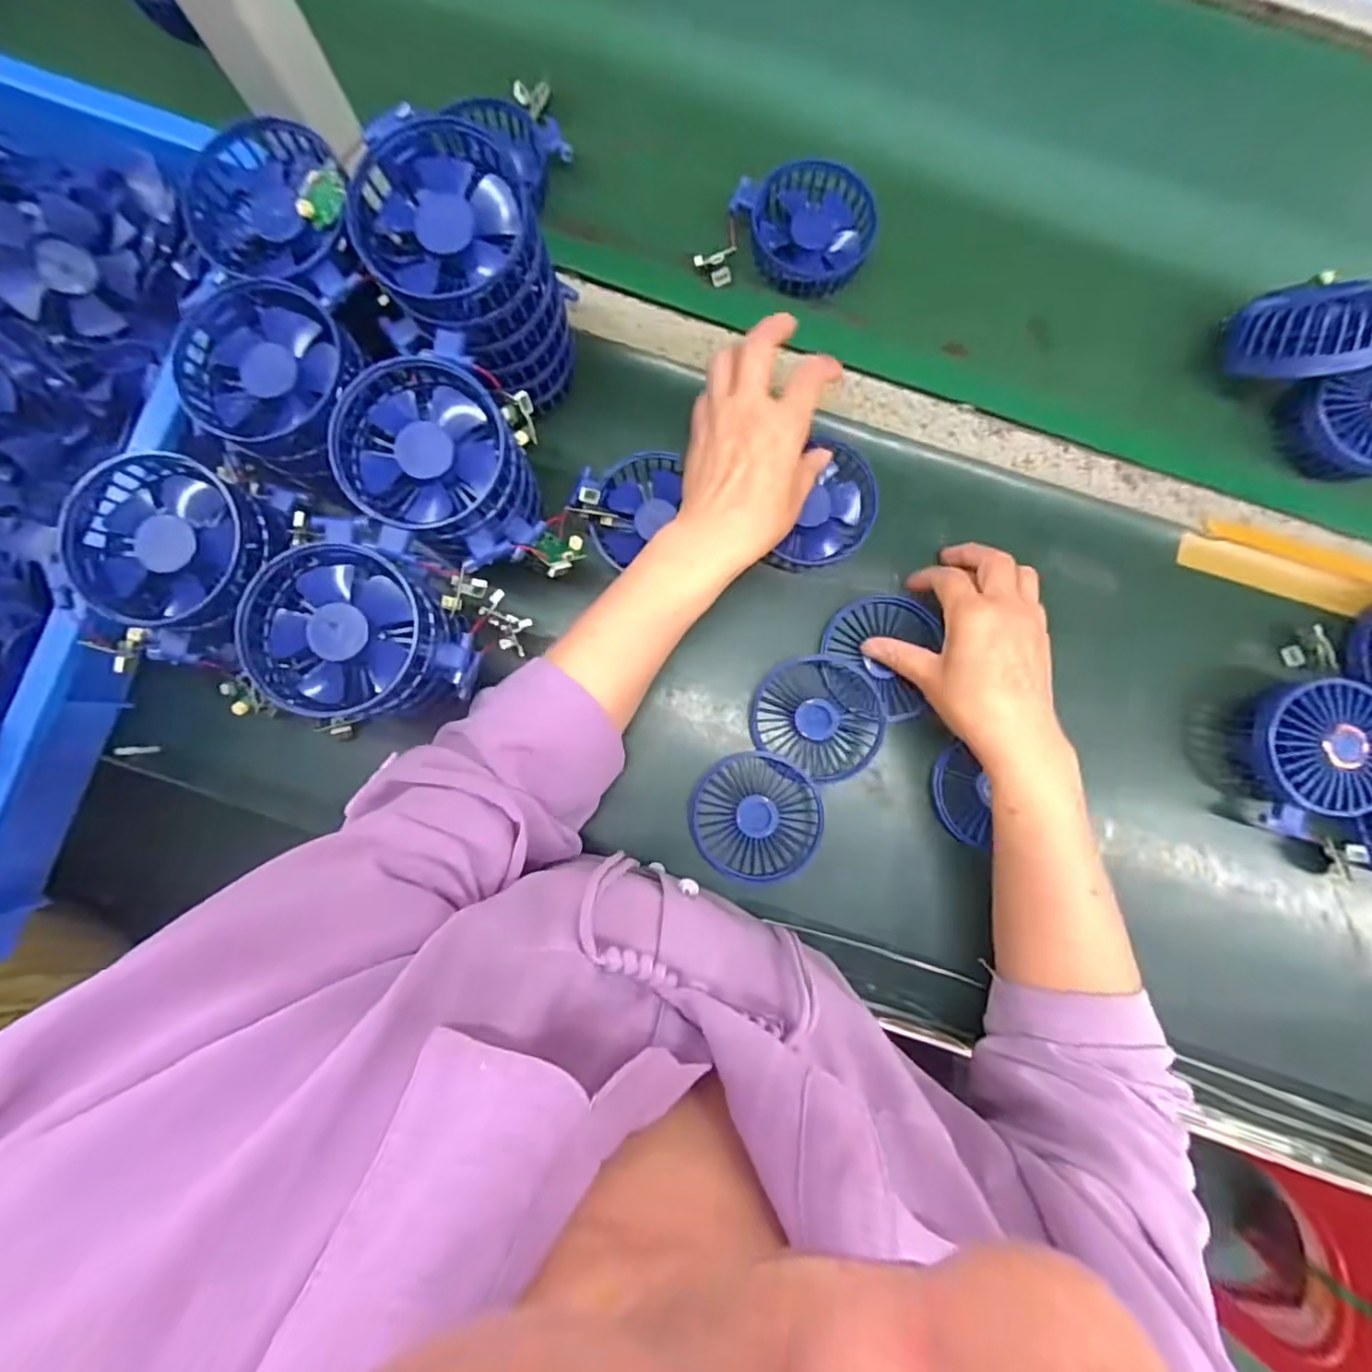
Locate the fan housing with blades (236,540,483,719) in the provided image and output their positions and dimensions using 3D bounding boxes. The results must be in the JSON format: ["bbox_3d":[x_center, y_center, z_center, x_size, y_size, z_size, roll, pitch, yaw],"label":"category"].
[{"bbox_3d":[-0.179,-0.025,0.353,0.109,0.057,0.090,16,84,1],"label":"fan housing with blades"}]

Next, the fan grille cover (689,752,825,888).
[{"bbox_3d":[0.048,0.092,0.439,0.088,0.025,0.088,7,84,0],"label":"fan grille cover"}]

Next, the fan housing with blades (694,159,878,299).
[{"bbox_3d":[0.079,-0.343,0.467,0.119,0.024,0.091,10,84,0],"label":"fan housing with blades"}]

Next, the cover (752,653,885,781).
[{"bbox_3d":[0.094,0.019,0.444,0.090,0.020,0.081,31,84,2],"label":"cover"}]

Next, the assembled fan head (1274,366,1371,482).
[{"bbox_3d":[0.481,-0.189,0.444,0.098,0.039,0.082,-23,85,-3],"label":"assembled fan head"}]

